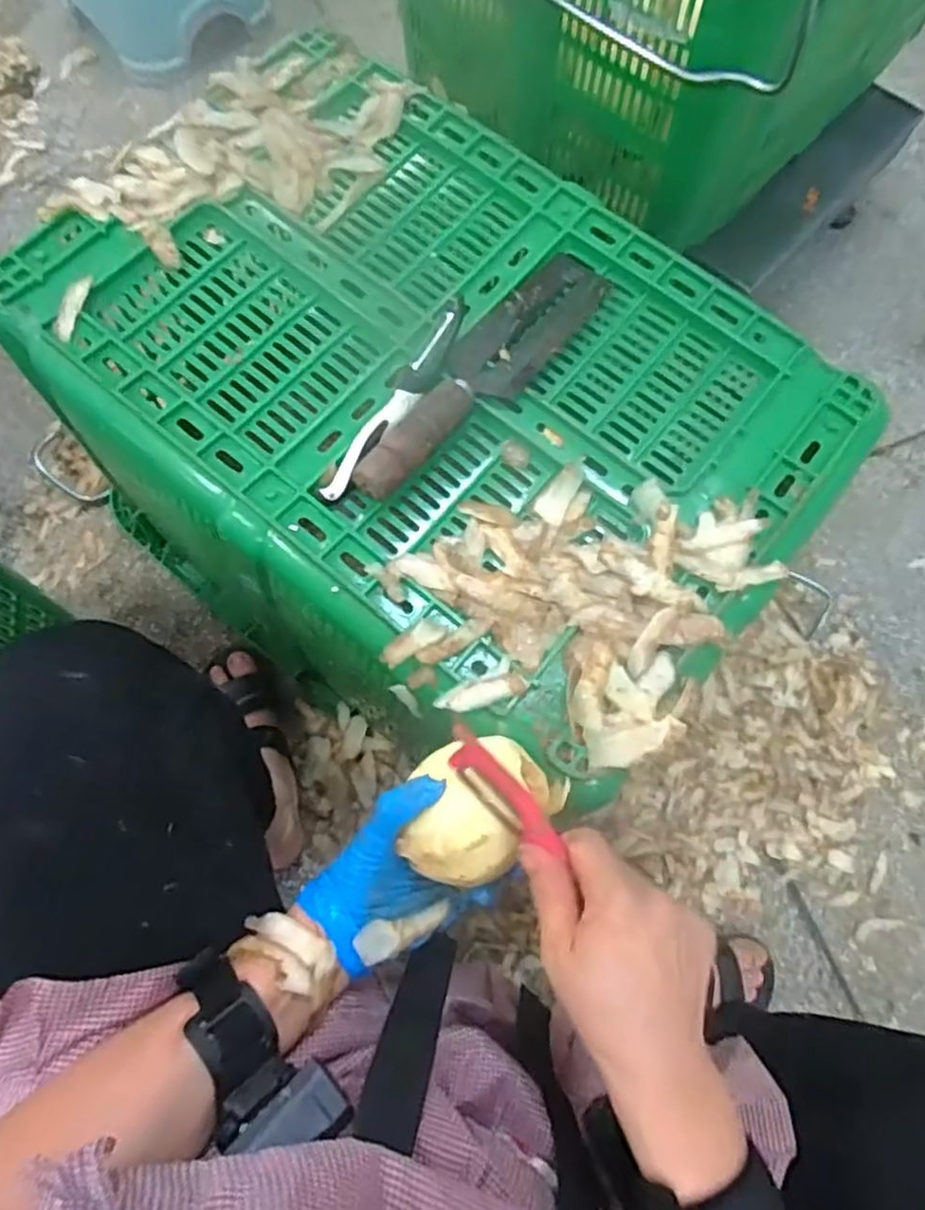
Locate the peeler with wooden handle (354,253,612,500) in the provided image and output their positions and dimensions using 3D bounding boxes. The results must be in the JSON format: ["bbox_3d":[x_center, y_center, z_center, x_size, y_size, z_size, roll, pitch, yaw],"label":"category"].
[{"bbox_3d":[0.016,-0.169,0.493,0.058,0.033,0.248,40,76,10],"label":"peeler with wooden handle"}]

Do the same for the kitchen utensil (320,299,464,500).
[{"bbox_3d":[-0.045,-0.143,0.482,0.023,0.016,0.167,31,77,10],"label":"kitchen utensil"}]

